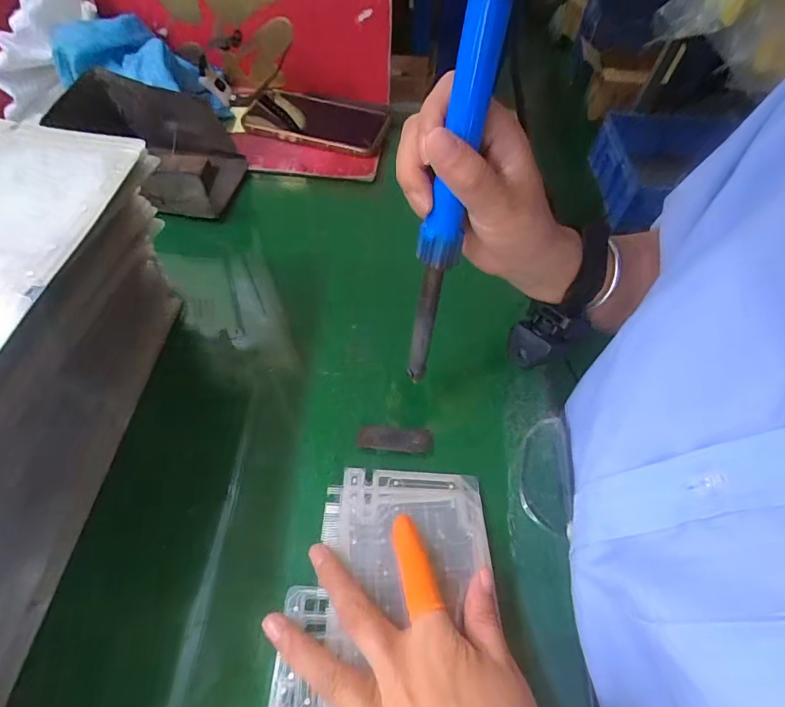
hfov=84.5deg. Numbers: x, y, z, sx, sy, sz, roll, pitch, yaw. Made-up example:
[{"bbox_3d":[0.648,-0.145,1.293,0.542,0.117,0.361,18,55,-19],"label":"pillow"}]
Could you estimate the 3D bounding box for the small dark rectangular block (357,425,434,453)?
[{"bbox_3d":[0.002,0.061,0.315,0.054,0.009,0.016,3,56,4],"label":"small dark rectangular block"}]

